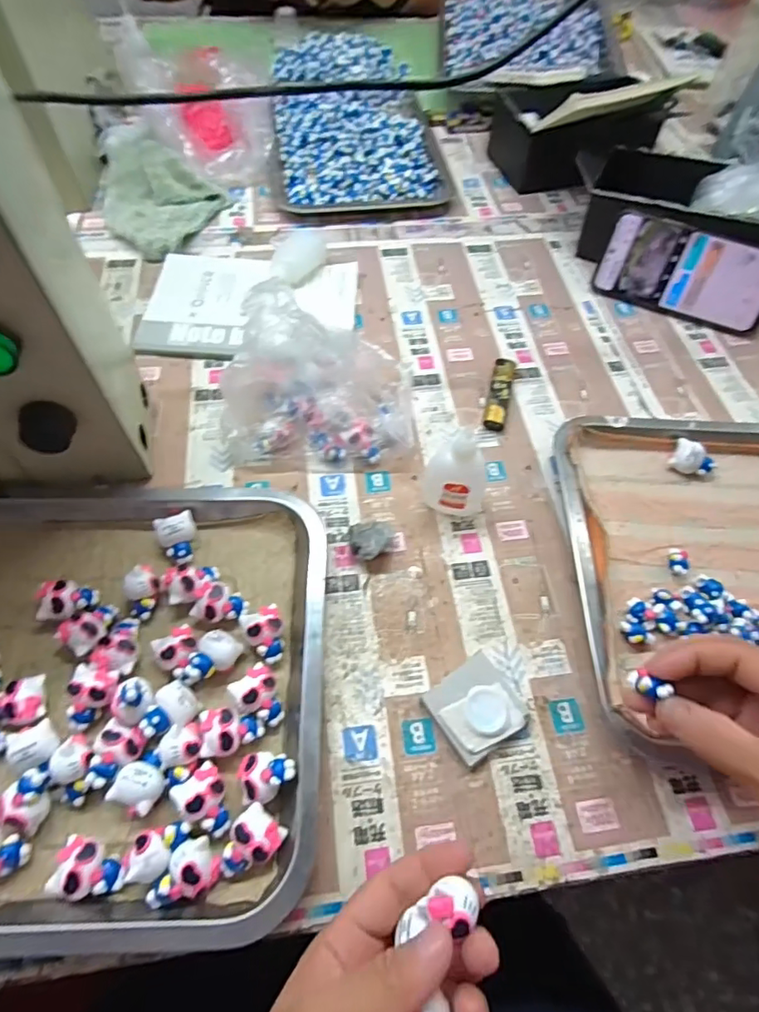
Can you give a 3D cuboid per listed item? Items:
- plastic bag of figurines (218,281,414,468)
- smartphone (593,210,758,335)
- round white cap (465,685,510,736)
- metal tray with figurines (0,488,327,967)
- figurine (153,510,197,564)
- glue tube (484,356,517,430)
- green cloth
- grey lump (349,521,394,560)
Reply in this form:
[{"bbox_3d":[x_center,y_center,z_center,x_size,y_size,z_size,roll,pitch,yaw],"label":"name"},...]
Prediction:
[{"bbox_3d":[-0.046,-0.101,0.418,0.148,0.101,0.104,5,59,0],"label":"plastic bag of figurines"},{"bbox_3d":[0.307,-0.234,0.532,0.164,0.080,0.010,22,30,12],"label":"smartphone"},{"bbox_3d":[0.066,0.125,0.325,0.026,0.005,0.029,-1,60,-3],"label":"round white cap"},{"bbox_3d":[-0.216,0.108,0.335,0.360,0.038,0.279,-1,60,-3],"label":"metal tray with figurines"},{"bbox_3d":[-0.143,0.021,0.379,0.027,0.019,0.035,-26,64,-17],"label":"figurine"},{"bbox_3d":[0.109,-0.103,0.478,0.020,0.015,0.083,14,60,5],"label":"glue tube"},{"bbox_3d":[-0.250,-0.362,0.601,0.126,0.030,0.218,-20,62,-14],"label":"green cloth"},{"bbox_3d":[-0.005,0.025,0.386,0.030,0.022,0.029,1,60,-2],"label":"grey lump"}]

